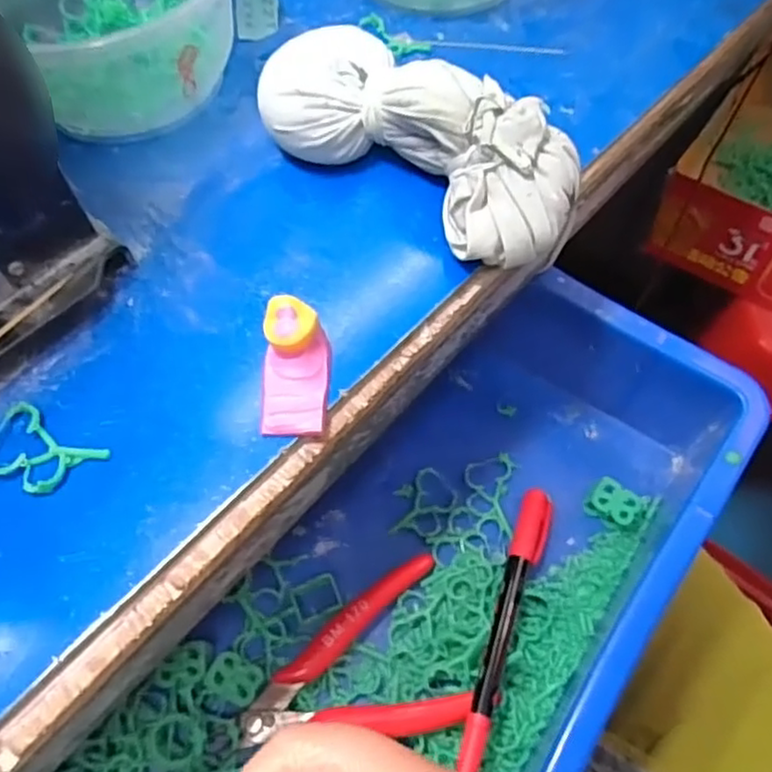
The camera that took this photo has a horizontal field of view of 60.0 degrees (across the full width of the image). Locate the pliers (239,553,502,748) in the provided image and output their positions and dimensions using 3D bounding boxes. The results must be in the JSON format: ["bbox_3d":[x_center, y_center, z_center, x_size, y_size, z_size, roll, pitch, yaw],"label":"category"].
[{"bbox_3d":[-0.012,0.133,0.305,0.109,0.018,0.074,-25,62,-12],"label":"pliers"}]

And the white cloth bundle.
[{"bbox_3d":[0.012,-0.098,0.267,0.139,0.043,0.056,34,66,19],"label":"white cloth bundle"}]

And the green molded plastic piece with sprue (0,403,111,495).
[{"bbox_3d":[-0.118,0.023,0.226,0.043,0.004,0.025,25,63,15],"label":"green molded plastic piece with sprue"}]

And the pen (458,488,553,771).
[{"bbox_3d":[0.059,0.110,0.317,0.016,0.020,0.135,16,61,10],"label":"pen"}]

